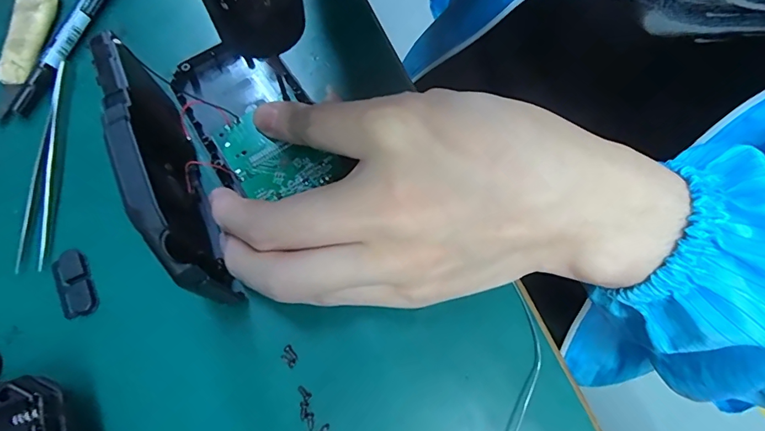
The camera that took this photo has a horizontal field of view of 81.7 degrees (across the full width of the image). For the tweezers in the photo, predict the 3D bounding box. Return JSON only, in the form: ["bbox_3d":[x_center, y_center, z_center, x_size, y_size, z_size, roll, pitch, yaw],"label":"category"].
[{"bbox_3d":[-0.158,-0.026,0.209,0.011,0.007,0.103,-3,71,-1],"label":"tweezers"}]

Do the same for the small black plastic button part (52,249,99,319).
[{"bbox_3d":[-0.135,0.029,0.193,0.015,0.004,0.030,-22,73,-8],"label":"small black plastic button part"}]

